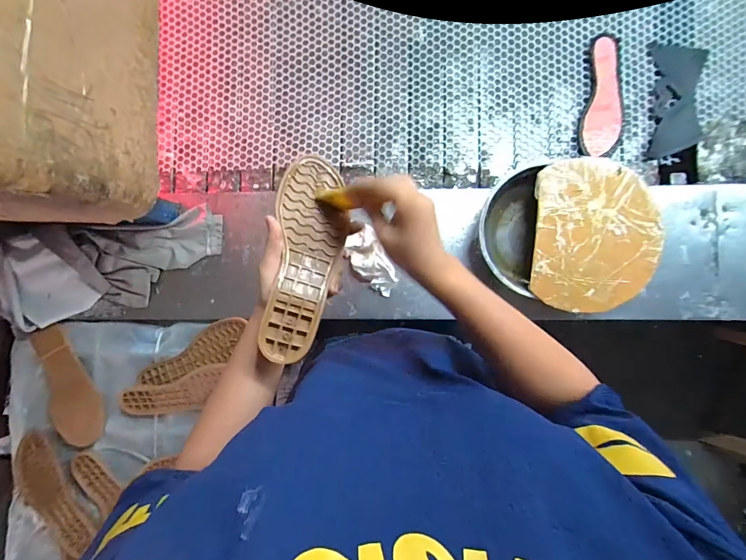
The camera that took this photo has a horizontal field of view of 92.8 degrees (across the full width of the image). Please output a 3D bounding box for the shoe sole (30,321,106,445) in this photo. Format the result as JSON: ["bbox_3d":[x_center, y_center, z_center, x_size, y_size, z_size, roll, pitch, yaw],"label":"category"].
[{"bbox_3d":[-0.568,0.199,0.666,0.095,0.016,0.225,-16,87,1],"label":"shoe sole"}]

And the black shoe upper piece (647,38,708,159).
[{"bbox_3d":[0.568,-0.335,0.662,0.093,0.008,0.211,5,87,2],"label":"black shoe upper piece"}]

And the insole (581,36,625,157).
[{"bbox_3d":[0.436,-0.341,0.663,0.068,0.015,0.223,7,88,2],"label":"insole"}]

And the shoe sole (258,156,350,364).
[{"bbox_3d":[-0.079,-0.029,0.411,0.075,0.027,0.235,9,72,-15],"label":"shoe sole"}]

